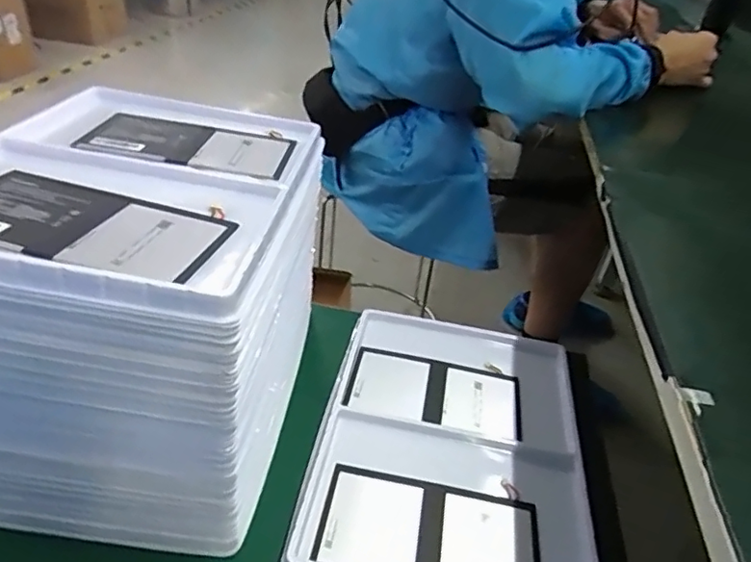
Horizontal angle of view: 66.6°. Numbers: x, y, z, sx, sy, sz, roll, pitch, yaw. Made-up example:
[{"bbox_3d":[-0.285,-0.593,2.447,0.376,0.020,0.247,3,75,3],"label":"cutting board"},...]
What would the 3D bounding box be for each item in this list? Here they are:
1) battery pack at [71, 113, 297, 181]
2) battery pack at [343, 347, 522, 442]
[{"bbox_3d":[-0.164,-0.122,0.511,0.170,0.006,0.107,8,31,-4],"label":"battery pack"},{"bbox_3d":[0.060,0.115,0.584,0.173,0.011,0.089,11,35,5],"label":"battery pack"}]

